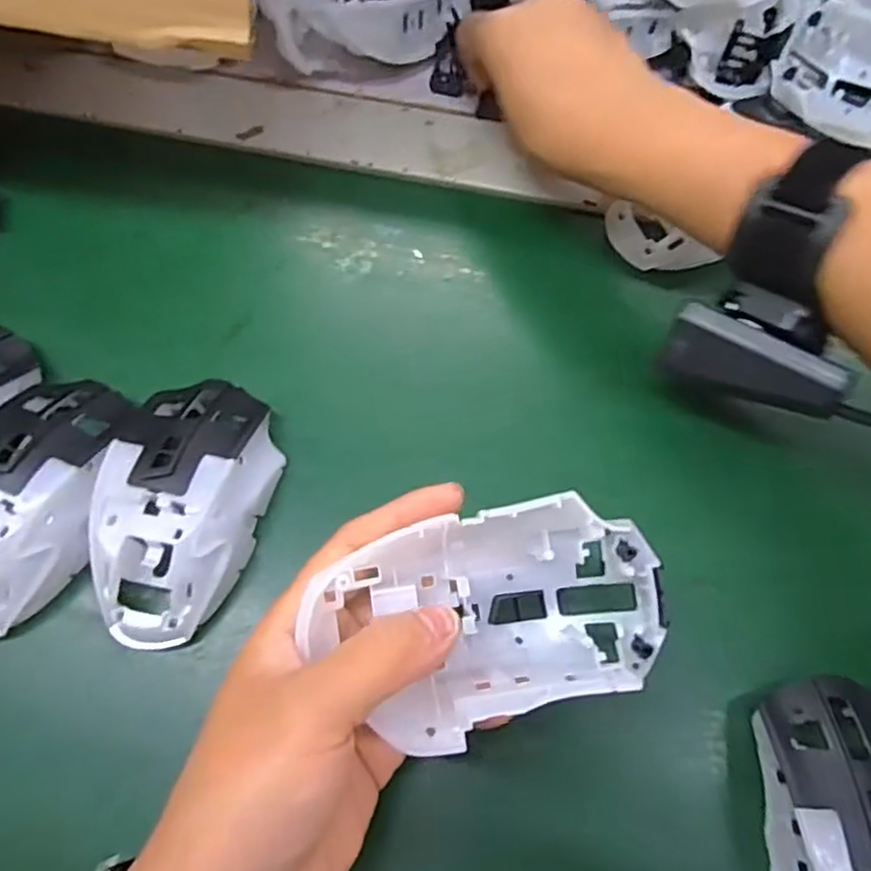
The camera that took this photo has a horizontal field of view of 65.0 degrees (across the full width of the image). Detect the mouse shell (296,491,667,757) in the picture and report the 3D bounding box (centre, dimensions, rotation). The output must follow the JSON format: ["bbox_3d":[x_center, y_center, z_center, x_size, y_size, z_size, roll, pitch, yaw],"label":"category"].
[{"bbox_3d":[0.018,0.059,0.220,0.108,0.041,0.063,-17,66,-7],"label":"mouse shell"}]

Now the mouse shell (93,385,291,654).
[{"bbox_3d":[-0.105,0.027,0.285,0.061,0.030,0.112,4,69,8],"label":"mouse shell"}]

